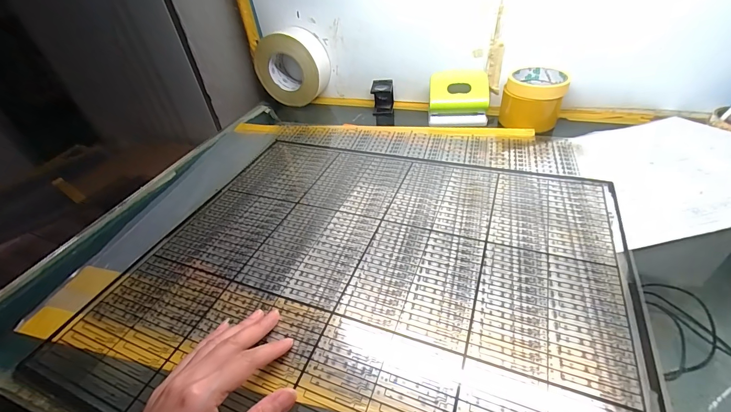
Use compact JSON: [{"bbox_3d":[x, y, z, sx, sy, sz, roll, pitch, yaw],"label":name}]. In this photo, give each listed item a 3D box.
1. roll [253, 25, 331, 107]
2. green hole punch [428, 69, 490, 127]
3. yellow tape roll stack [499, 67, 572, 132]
[{"bbox_3d":[-0.150,-0.283,0.689,0.142,0.136,0.071,11,43,21],"label":"roll"},{"bbox_3d":[0.163,-0.191,0.584,0.099,0.069,0.074,4,41,13],"label":"green hole punch"},{"bbox_3d":[0.276,-0.178,0.552,0.088,0.069,0.083,15,45,24],"label":"yellow tape roll stack"}]

